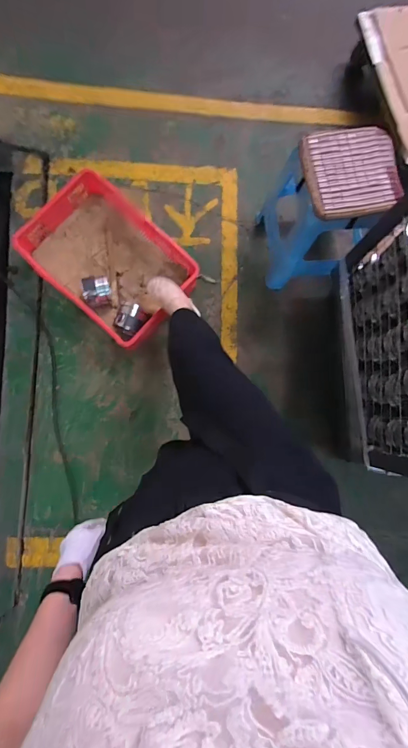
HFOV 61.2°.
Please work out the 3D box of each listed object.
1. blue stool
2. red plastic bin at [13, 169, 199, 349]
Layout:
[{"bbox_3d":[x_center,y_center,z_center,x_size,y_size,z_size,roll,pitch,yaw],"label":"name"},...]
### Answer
[{"bbox_3d":[0.421,-0.564,1.254,0.331,0.474,0.325,-1,80,-1],"label":"blue stool"},{"bbox_3d":[-0.376,-0.443,1.374,0.628,0.143,0.432,41,82,5],"label":"red plastic bin"}]

